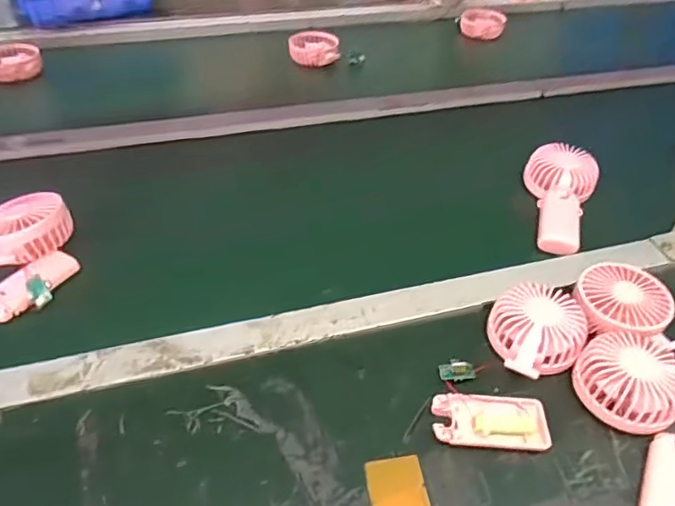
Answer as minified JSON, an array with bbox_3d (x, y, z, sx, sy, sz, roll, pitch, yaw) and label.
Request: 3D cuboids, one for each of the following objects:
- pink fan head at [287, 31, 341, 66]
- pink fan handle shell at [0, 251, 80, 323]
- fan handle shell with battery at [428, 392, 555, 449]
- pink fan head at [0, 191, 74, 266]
[{"bbox_3d":[-0.042,-0.366,0.968,0.088,0.040,0.088,2,44,-1],"label":"pink fan head"},{"bbox_3d":[-0.306,0.028,0.540,0.047,0.033,0.096,32,51,27],"label":"pink fan handle shell"},{"bbox_3d":[0.132,0.145,0.466,0.097,0.010,0.043,4,44,1],"label":"fan handle shell with battery"},{"bbox_3d":[-0.329,-0.024,0.574,0.086,0.034,0.086,-26,51,-26],"label":"pink fan head"}]

